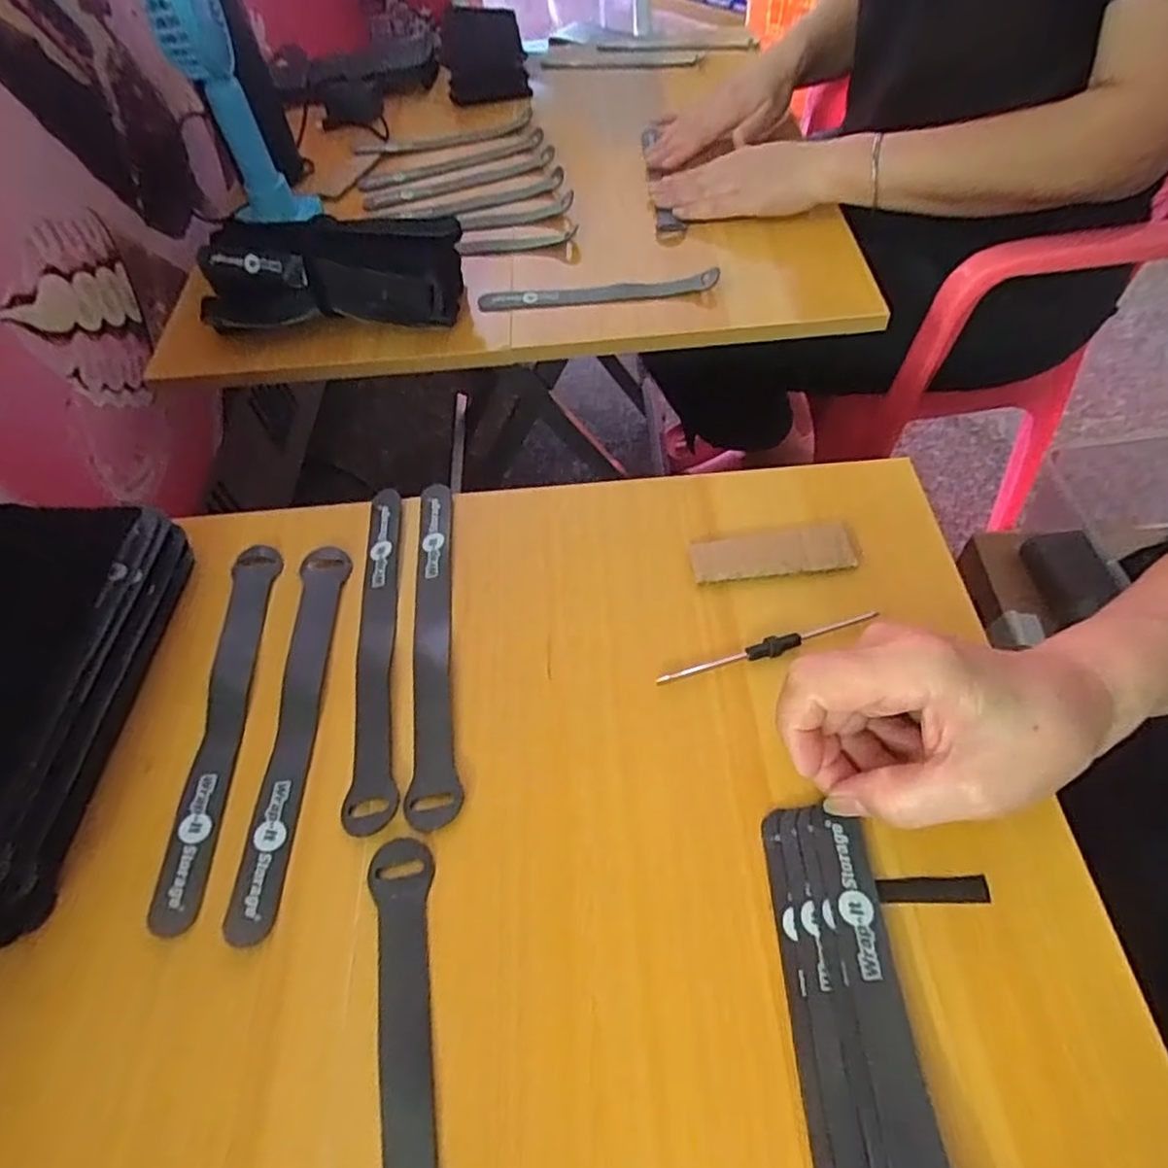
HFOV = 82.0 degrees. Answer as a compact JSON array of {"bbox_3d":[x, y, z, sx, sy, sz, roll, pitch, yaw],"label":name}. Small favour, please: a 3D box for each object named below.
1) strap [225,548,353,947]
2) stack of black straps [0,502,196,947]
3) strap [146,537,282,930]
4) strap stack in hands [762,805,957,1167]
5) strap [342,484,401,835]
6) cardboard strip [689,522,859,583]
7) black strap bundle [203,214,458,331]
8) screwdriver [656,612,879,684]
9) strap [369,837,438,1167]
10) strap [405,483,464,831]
[{"bbox_3d":[-0.140,0.064,0.327,0.024,0.005,0.194,-5,57,1],"label":"strap"},{"bbox_3d":[-0.258,0.047,0.305,0.073,0.072,0.202,-1,57,4],"label":"stack of black straps"},{"bbox_3d":[-0.178,0.063,0.331,0.025,0.006,0.193,-5,57,2],"label":"strap"},{"bbox_3d":[0.100,0.179,0.232,0.049,0.015,0.192,-4,58,2],"label":"strap stack in hands"},{"bbox_3d":[-0.105,0.027,0.345,0.023,0.004,0.191,-7,57,0],"label":"strap"},{"bbox_3d":[0.099,-0.017,0.356,0.082,0.009,0.027,-8,57,3],"label":"cardboard strip"},{"bbox_3d":[-0.195,-0.237,0.531,0.193,0.072,0.076,2,57,6],"label":"black strap bundle"},{"bbox_3d":[0.089,0.031,0.326,0.112,0.005,0.010,-17,57,-7],"label":"screwdriver"},{"bbox_3d":[-0.062,0.191,0.234,0.023,0.005,0.194,-11,57,-2],"label":"strap"},{"bbox_3d":[-0.078,0.025,0.347,0.025,0.004,0.194,-9,57,-1],"label":"strap"}]

